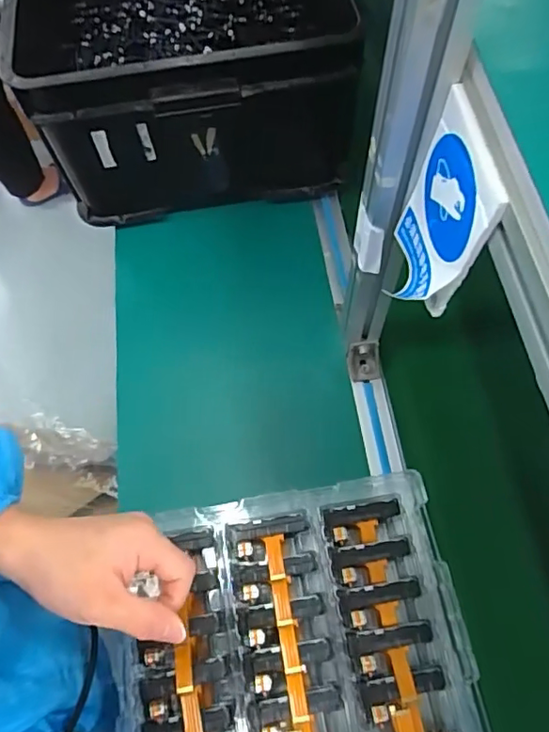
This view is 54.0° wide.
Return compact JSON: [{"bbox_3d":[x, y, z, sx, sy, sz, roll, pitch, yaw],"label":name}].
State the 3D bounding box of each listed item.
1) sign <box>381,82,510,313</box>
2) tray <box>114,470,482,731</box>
[{"bbox_3d":[0.118,-0.104,0.390,0.028,0.141,0.095,-2,65,1],"label":"sign"},{"bbox_3d":[0.026,0.289,0.408,0.275,0.028,0.376,-9,65,-2],"label":"tray"}]

